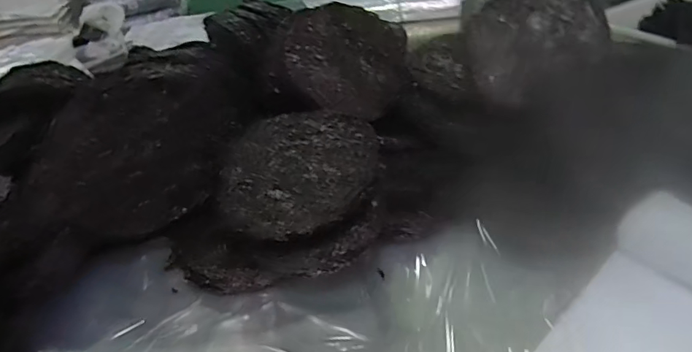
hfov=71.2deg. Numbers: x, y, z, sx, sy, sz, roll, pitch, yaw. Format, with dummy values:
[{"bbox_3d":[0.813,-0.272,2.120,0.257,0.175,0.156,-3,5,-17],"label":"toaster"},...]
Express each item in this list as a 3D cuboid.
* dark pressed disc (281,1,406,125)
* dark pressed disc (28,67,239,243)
[{"bbox_3d":[0.003,-0.186,0.761,0.193,0.017,0.193,6,69,-17],"label":"dark pressed disc"},{"bbox_3d":[-0.284,-0.037,0.673,0.047,0.209,0.260,2,59,60],"label":"dark pressed disc"}]

